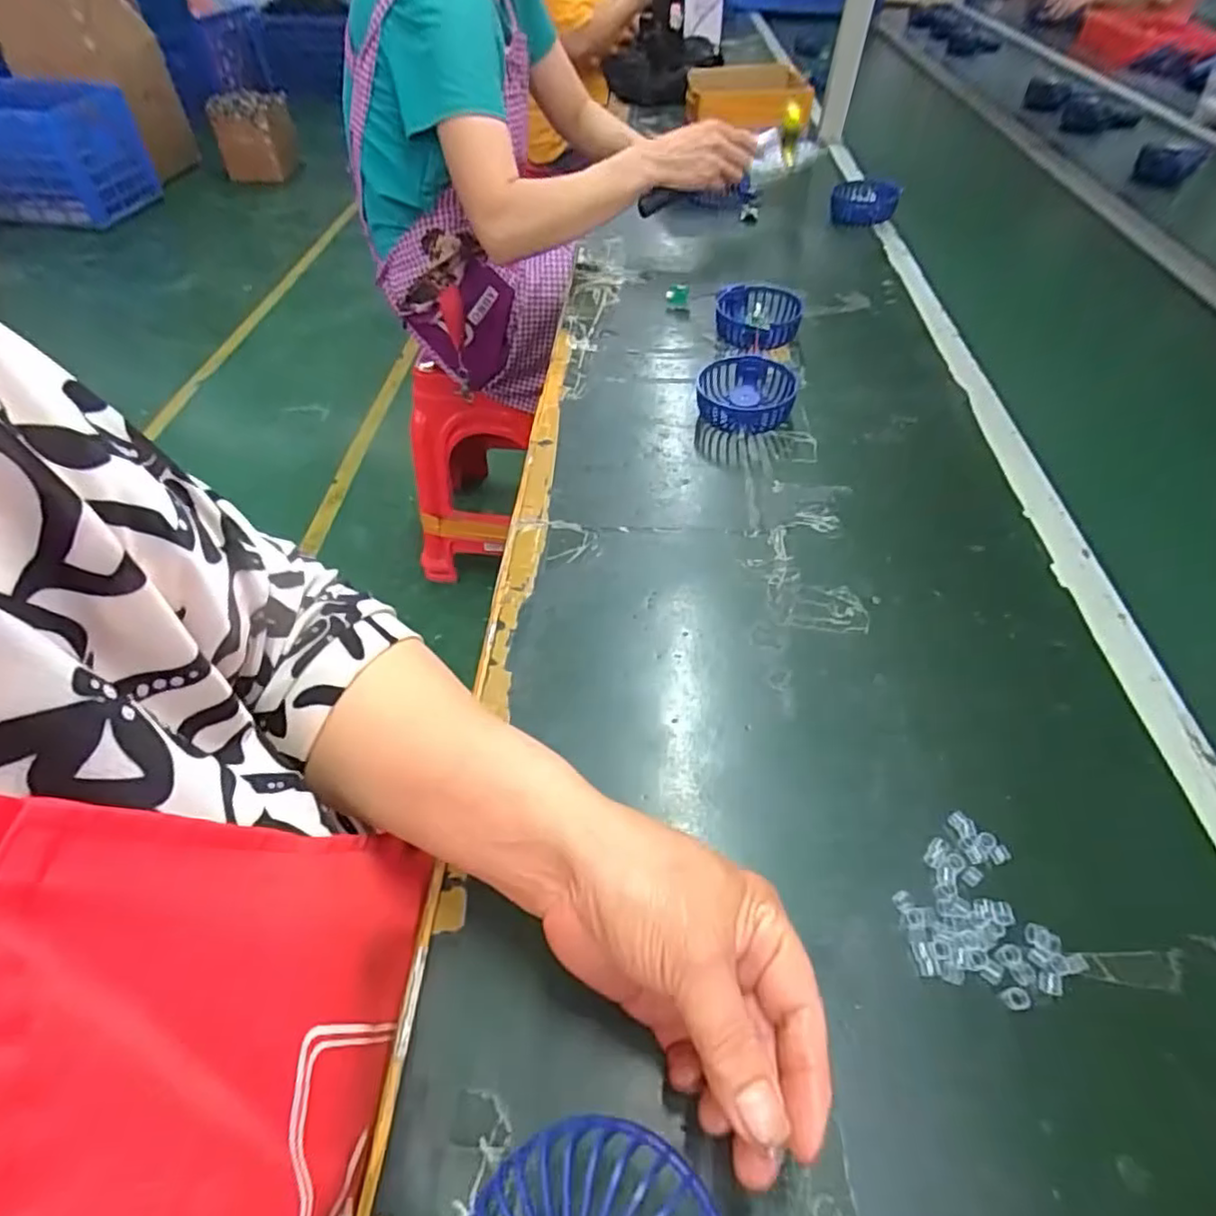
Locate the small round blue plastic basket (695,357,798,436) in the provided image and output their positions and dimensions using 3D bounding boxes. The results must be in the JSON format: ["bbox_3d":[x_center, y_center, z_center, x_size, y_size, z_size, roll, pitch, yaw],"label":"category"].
[{"bbox_3d":[0.128,-0.198,0.613,0.087,0.033,0.087,7,50,9],"label":"small round blue plastic basket"}]

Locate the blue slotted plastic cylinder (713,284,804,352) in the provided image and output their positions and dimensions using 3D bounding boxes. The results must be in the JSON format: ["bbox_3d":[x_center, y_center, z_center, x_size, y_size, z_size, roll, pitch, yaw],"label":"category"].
[{"bbox_3d":[0.159,-0.313,0.702,0.090,0.040,0.081,7,50,9],"label":"blue slotted plastic cylinder"}]

